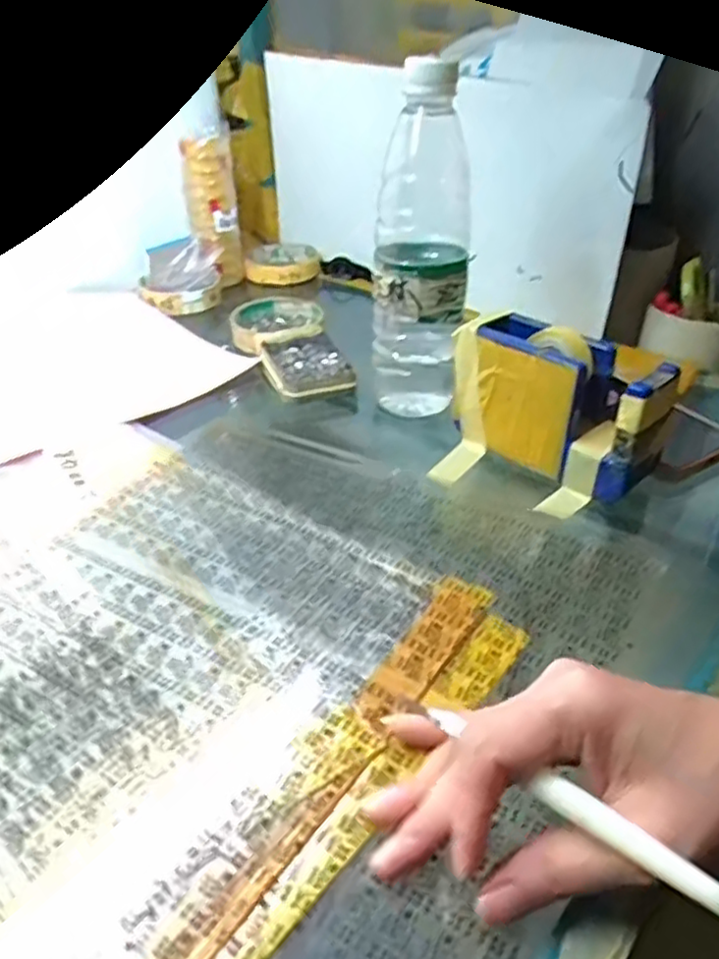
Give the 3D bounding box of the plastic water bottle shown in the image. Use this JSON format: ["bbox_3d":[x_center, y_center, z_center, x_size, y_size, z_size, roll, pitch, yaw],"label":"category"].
[{"bbox_3d":[0.042,-0.159,0.476,0.061,0.216,0.076,2,34,5],"label":"plastic water bottle"}]

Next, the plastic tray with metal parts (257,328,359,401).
[{"bbox_3d":[-0.042,-0.093,0.562,0.065,0.013,0.109,-10,35,-12],"label":"plastic tray with metal parts"}]

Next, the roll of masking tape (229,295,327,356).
[{"bbox_3d":[-0.075,-0.143,0.626,0.081,0.017,0.101,-1,34,1],"label":"roll of masking tape"}]

